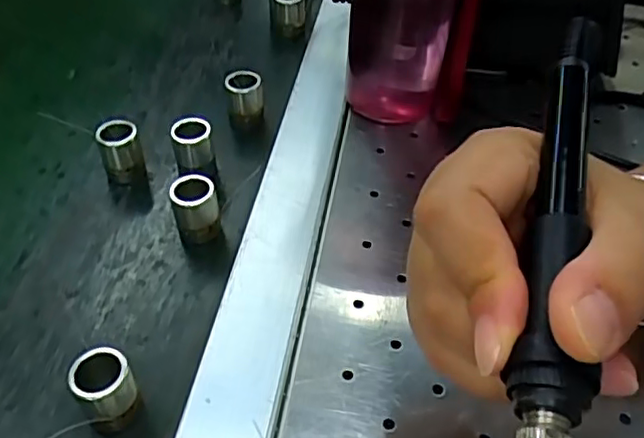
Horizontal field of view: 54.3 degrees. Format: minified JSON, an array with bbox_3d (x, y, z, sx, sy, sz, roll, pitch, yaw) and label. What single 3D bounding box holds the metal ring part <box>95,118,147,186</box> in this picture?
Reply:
[{"bbox_3d":[-0.117,-0.037,0.369,0.023,0.037,0.022,-18,47,-17],"label":"metal ring part"}]

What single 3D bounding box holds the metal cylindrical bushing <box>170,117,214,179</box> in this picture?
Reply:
[{"bbox_3d":[-0.076,-0.040,0.373,0.022,0.036,0.021,0,45,0],"label":"metal cylindrical bushing"}]

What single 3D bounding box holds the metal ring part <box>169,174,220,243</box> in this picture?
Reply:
[{"bbox_3d":[-0.067,-0.004,0.335,0.022,0.035,0.020,-14,46,-14],"label":"metal ring part"}]

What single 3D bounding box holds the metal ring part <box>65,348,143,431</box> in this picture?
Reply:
[{"bbox_3d":[-0.088,0.071,0.259,0.022,0.032,0.023,0,45,0],"label":"metal ring part"}]

